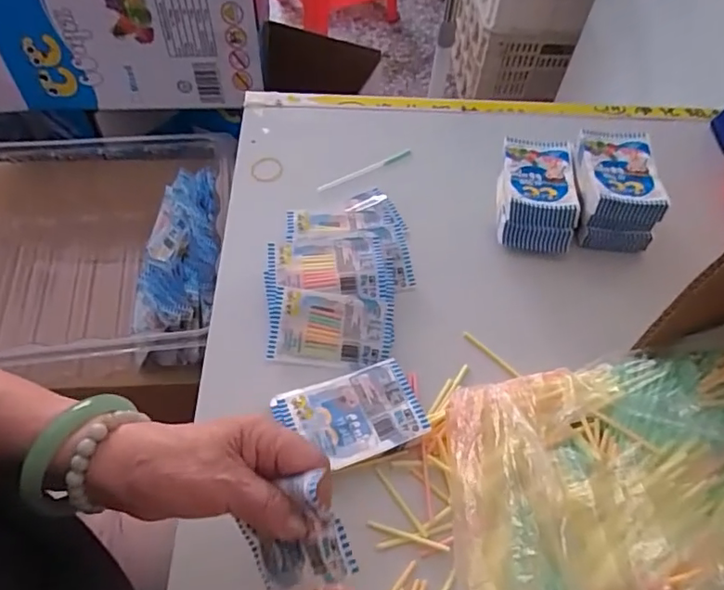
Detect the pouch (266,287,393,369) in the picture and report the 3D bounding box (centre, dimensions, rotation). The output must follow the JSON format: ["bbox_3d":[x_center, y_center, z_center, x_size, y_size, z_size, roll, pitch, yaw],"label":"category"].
[{"bbox_3d":[-0.027,0.030,0.477,0.105,0.012,0.063,7,82,-2],"label":"pouch"}]

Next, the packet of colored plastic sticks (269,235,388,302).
[{"bbox_3d":[-0.032,-0.023,0.498,0.102,0.014,0.064,-4,57,-5],"label":"packet of colored plastic sticks"}]

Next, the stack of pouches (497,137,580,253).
[{"bbox_3d":[0.177,-0.103,0.564,0.075,0.050,0.121,7,57,2],"label":"stack of pouches"}]

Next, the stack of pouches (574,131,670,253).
[{"bbox_3d":[0.252,-0.106,0.557,0.073,0.076,0.100,8,57,2],"label":"stack of pouches"}]

